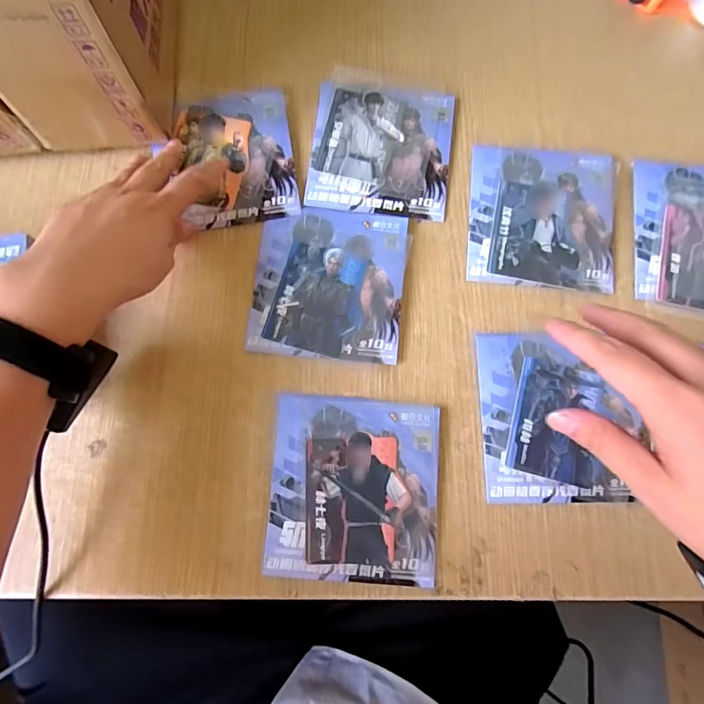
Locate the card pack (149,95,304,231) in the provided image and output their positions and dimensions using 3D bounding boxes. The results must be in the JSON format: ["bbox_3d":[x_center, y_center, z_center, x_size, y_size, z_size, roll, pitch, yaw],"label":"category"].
[{"bbox_3d":[-0.106,-0.182,0.421,0.104,0.007,0.136,-8,77,-2],"label":"card pack"}]

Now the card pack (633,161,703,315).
[{"bbox_3d":[0.322,-0.105,0.407,0.129,0.007,0.146,7,77,1],"label":"card pack"}]

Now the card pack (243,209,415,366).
[{"bbox_3d":[-0.019,-0.062,0.393,0.130,0.008,0.135,6,77,1],"label":"card pack"}]

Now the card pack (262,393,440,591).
[{"bbox_3d":[0.002,0.106,0.353,0.128,0.010,0.136,4,77,1],"label":"card pack"}]

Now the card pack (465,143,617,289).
[{"bbox_3d":[0.174,-0.124,0.412,0.131,0.009,0.134,6,77,1],"label":"card pack"}]

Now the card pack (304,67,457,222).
[{"bbox_3d":[0.029,-0.200,0.427,0.128,0.008,0.150,7,77,1],"label":"card pack"}]

